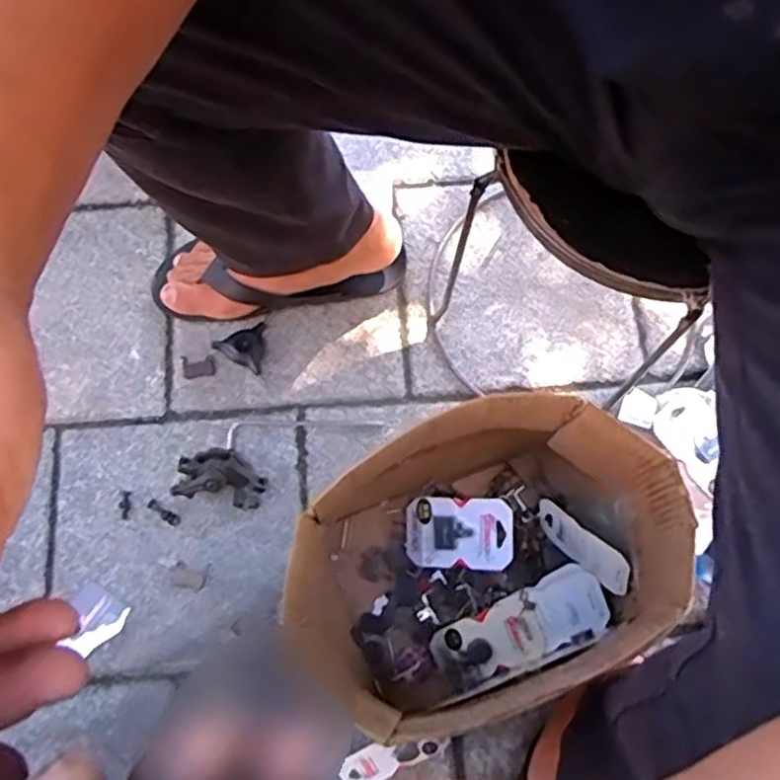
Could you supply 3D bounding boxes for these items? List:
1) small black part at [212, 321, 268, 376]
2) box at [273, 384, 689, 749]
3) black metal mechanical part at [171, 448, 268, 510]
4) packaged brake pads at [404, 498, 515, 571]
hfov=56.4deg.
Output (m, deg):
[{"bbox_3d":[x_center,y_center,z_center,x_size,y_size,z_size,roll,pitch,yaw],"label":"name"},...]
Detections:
[{"bbox_3d":[-0.149,-0.051,0.767,0.056,0.021,0.050,31,75,8],"label":"small black part"},{"bbox_3d":[0.078,0.142,0.614,0.284,0.203,0.218,-35,77,-11],"label":"box"},{"bbox_3d":[-0.165,0.084,0.714,0.082,0.040,0.054,8,73,1],"label":"black metal mechanical part"},{"bbox_3d":[0.063,0.134,0.678,0.100,0.012,0.063,-2,86,12],"label":"packaged brake pads"}]

